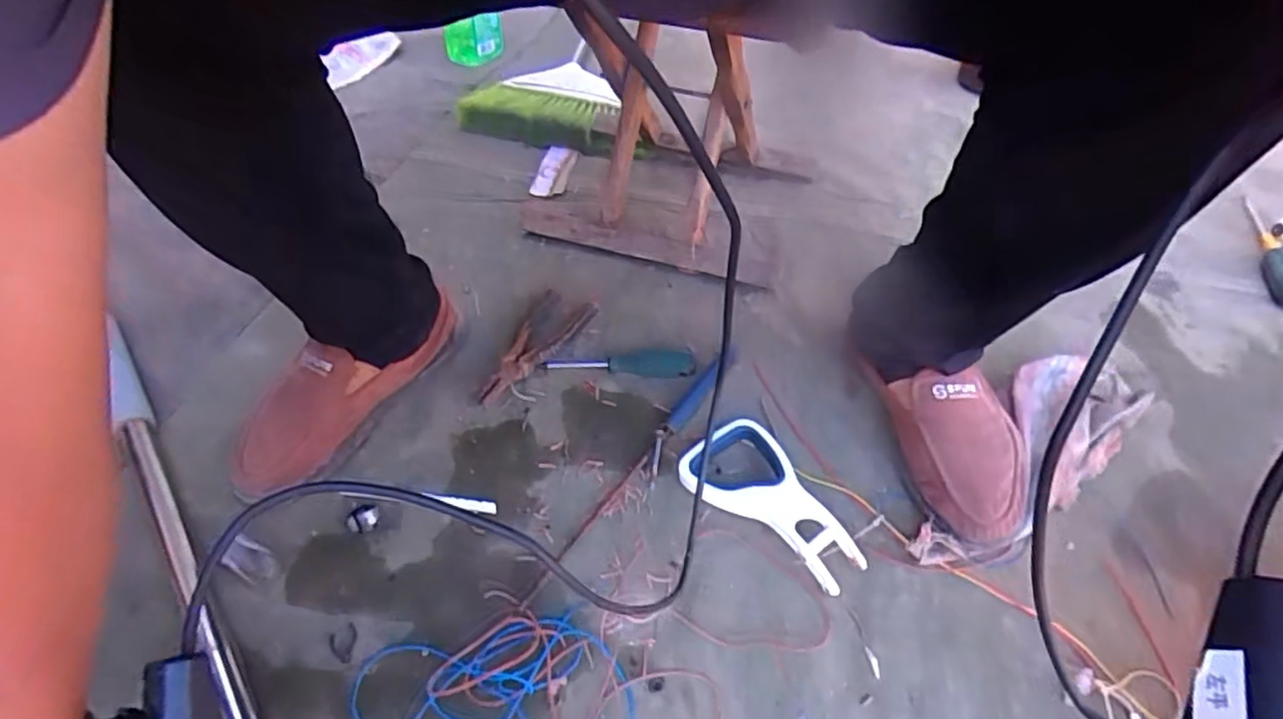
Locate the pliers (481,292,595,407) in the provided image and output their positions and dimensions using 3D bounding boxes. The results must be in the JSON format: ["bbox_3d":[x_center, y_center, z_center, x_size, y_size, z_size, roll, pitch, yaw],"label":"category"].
[{"bbox_3d":[-0.109,-0.013,0.671,0.058,0.015,0.161,21,52,18],"label":"pliers"}]

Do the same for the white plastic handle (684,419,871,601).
[{"bbox_3d":[0.107,0.113,0.551,0.076,0.028,0.171,-33,56,-25],"label":"white plastic handle"}]

